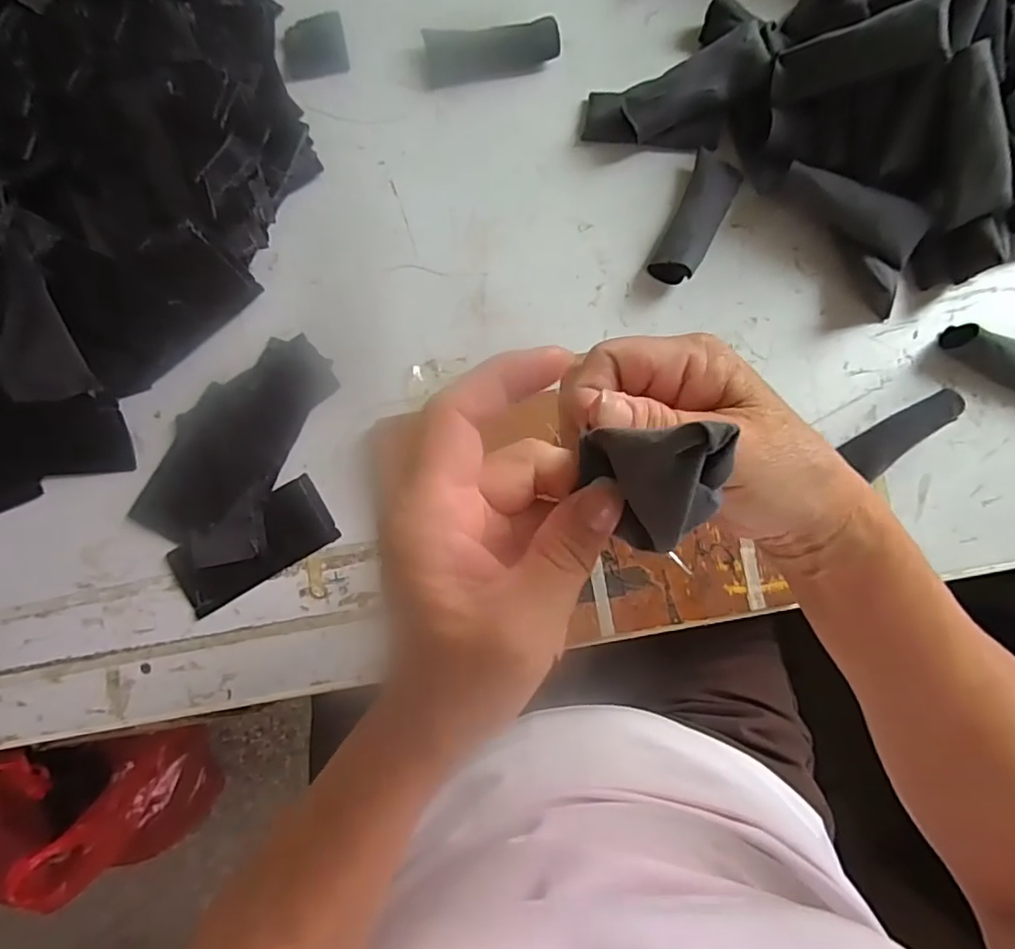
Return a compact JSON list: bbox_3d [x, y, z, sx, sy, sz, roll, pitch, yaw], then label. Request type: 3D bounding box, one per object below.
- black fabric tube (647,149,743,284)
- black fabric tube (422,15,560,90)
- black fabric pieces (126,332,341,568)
[{"bbox_3d":[0.143,-0.194,0.434,0.036,0.025,0.106,24,83,5],"label":"black fabric tube"},{"bbox_3d":[-0.013,-0.341,0.466,0.105,0.020,0.041,-5,81,1],"label":"black fabric tube"},{"bbox_3d":[-0.200,-0.026,0.428,0.097,0.008,0.170,22,83,5],"label":"black fabric pieces"}]

